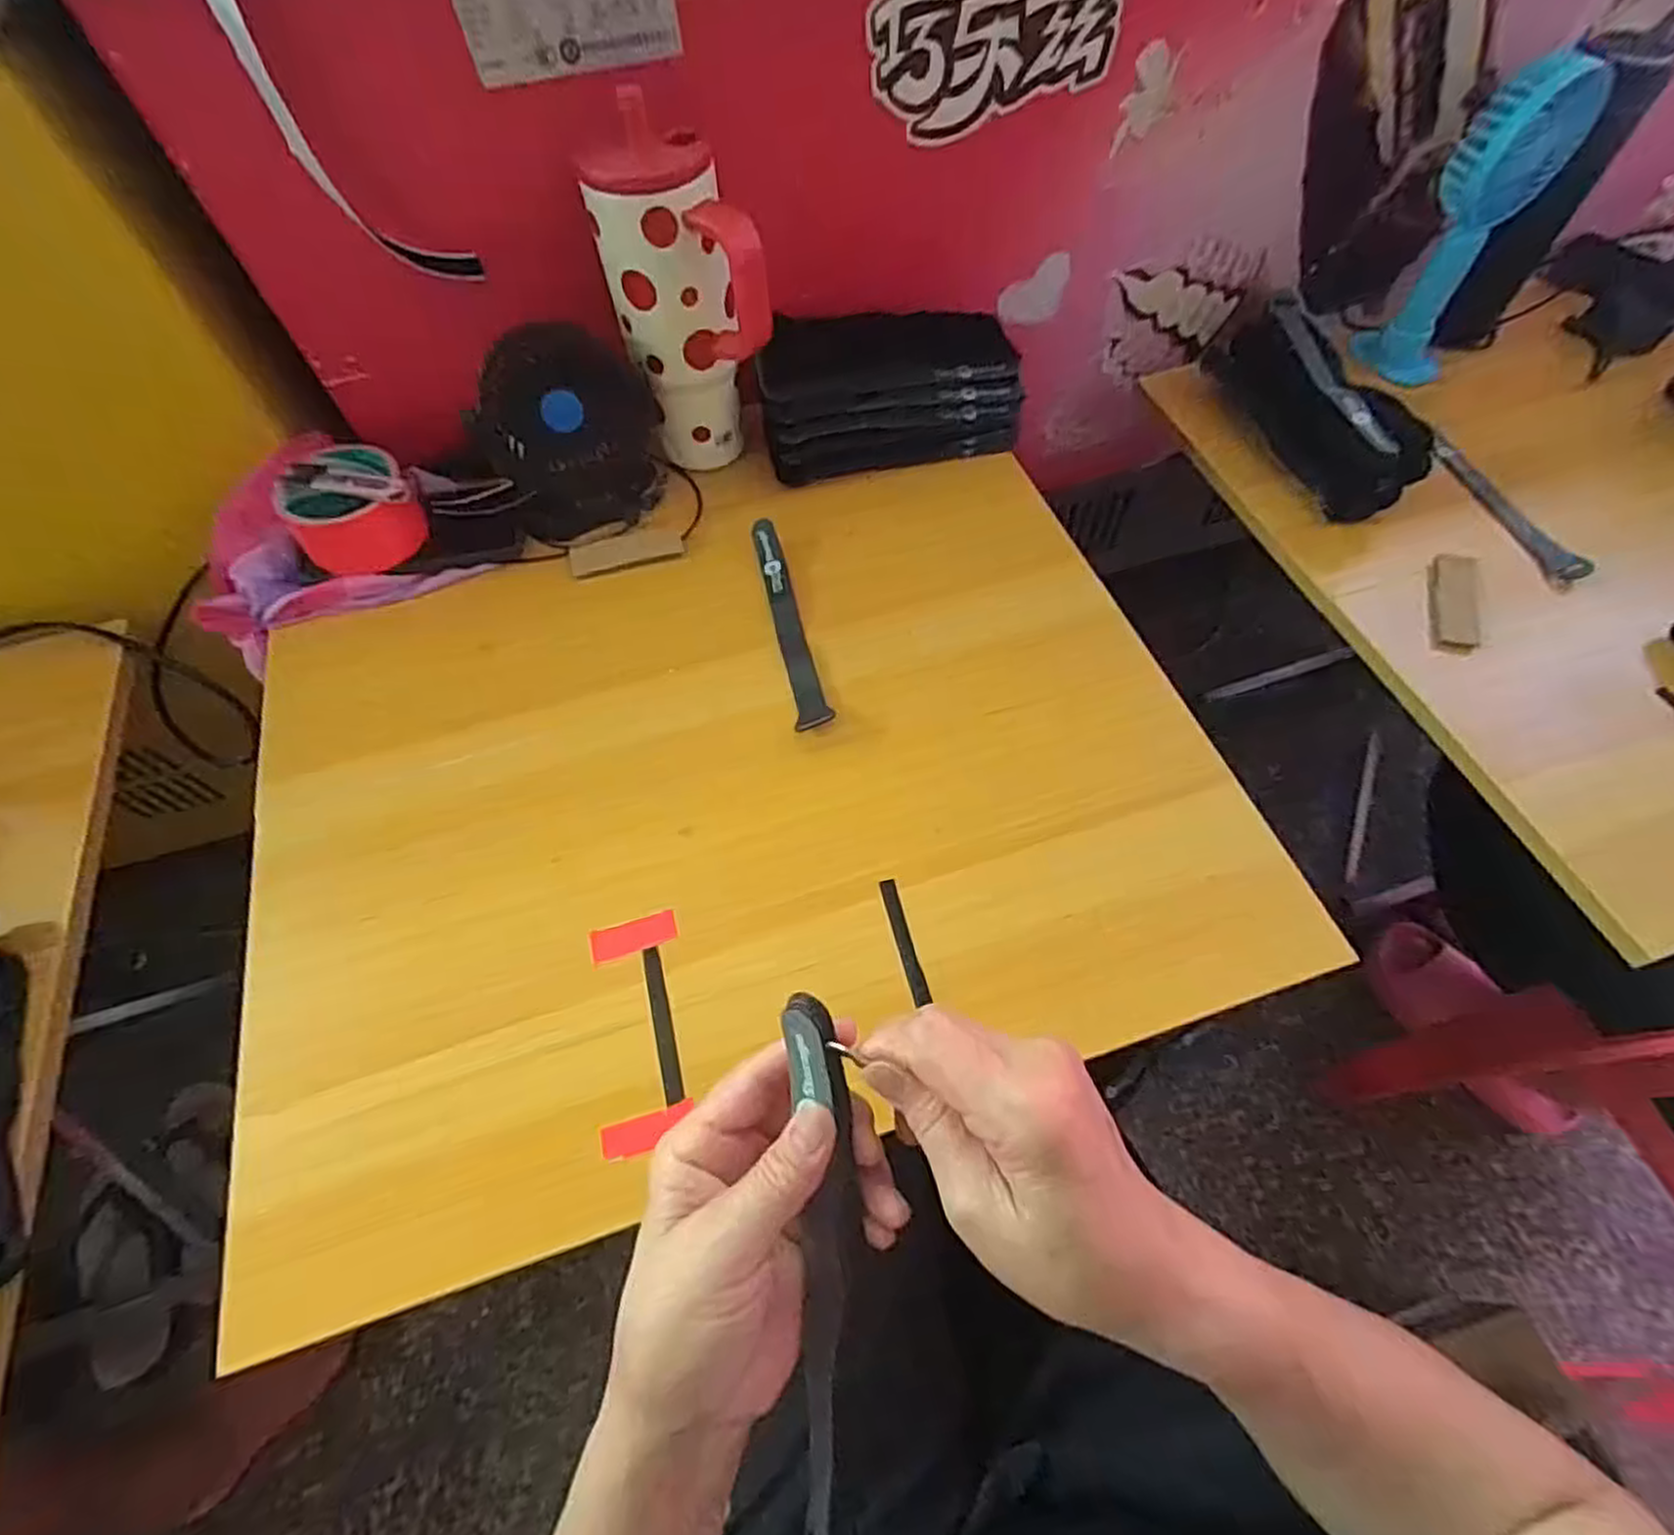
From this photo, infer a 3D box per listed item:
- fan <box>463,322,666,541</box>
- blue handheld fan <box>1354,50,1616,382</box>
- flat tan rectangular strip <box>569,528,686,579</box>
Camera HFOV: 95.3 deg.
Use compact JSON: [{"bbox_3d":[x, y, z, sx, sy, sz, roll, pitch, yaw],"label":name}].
[{"bbox_3d":[-0.194,-0.247,0.565,0.125,0.135,0.072,-19,61,-8],"label":"fan"},{"bbox_3d":[0.515,-0.433,0.630,0.077,0.239,0.073,30,66,18],"label":"blue handheld fan"},{"bbox_3d":[-0.162,-0.166,0.589,0.085,0.005,0.030,-13,60,-5],"label":"flat tan rectangular strip"}]

